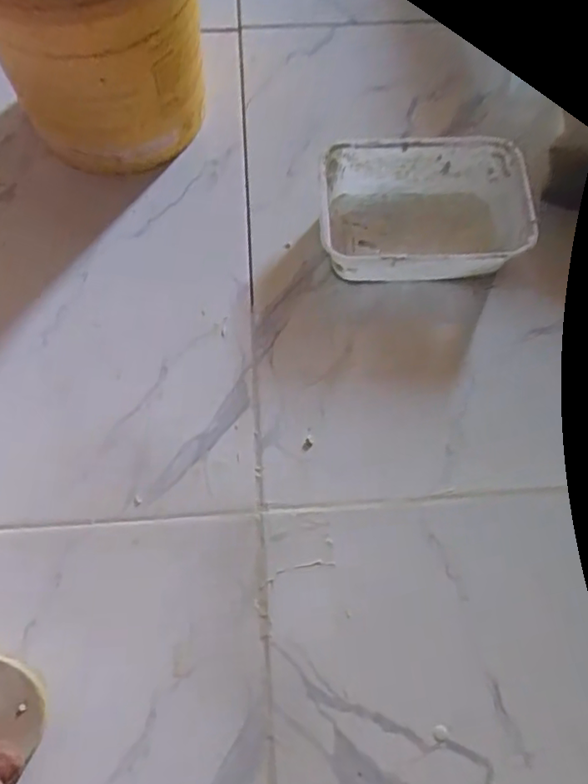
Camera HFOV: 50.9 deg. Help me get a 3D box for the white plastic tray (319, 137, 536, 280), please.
[{"bbox_3d":[0.108,-0.152,0.532,0.165,0.061,0.116,-2,69,0],"label":"white plastic tray"}]

